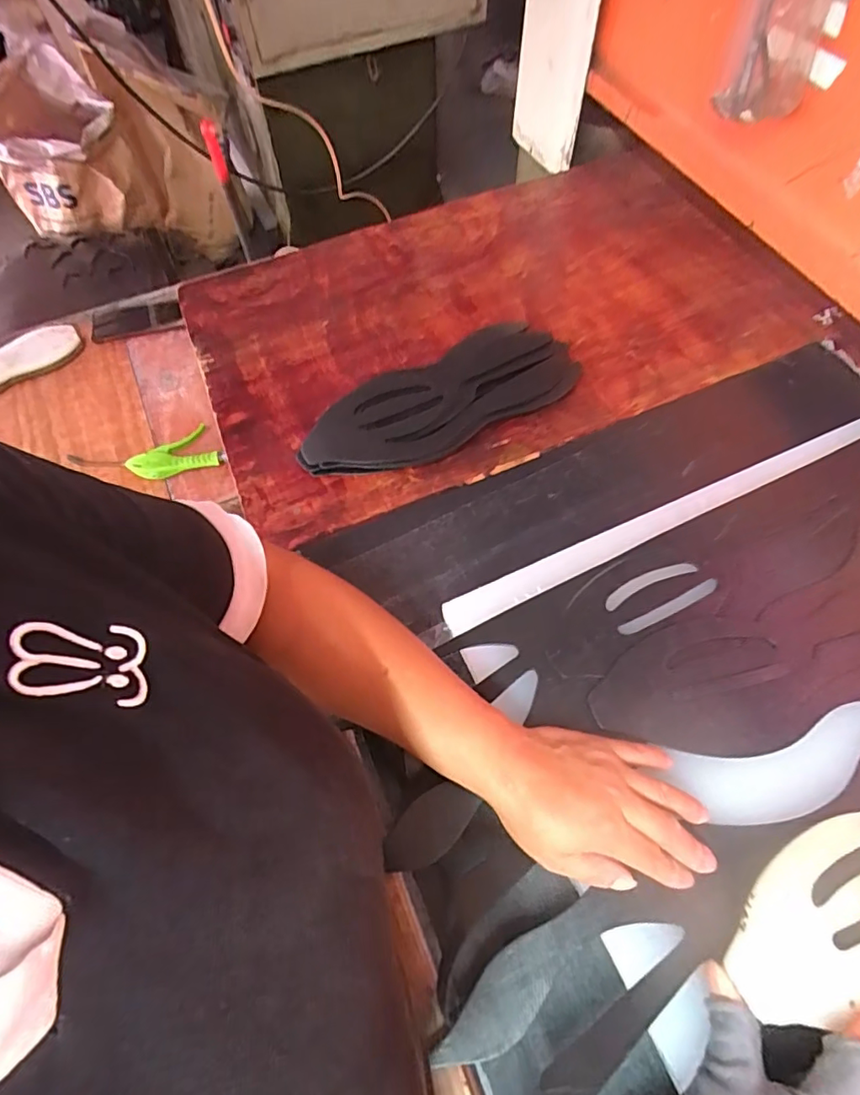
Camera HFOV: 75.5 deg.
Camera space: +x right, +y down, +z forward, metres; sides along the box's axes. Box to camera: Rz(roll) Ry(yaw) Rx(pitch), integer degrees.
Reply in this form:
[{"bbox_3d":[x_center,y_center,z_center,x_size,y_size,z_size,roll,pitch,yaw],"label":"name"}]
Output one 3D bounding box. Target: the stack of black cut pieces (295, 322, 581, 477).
[{"bbox_3d":[0.009,-0.149,0.557,0.287,0.028,0.110,-28,64,-11],"label":"stack of black cut pieces"}]

